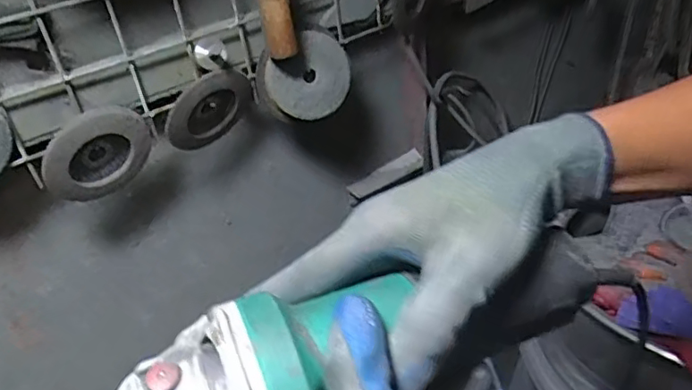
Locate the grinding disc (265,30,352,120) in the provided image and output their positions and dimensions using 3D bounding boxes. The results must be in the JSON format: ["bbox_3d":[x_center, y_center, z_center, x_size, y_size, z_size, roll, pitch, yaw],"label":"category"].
[{"bbox_3d":[-0.036,-0.120,0.593,0.087,0.082,0.013,-40,24,-1],"label":"grinding disc"}]

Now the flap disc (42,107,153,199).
[{"bbox_3d":[-0.220,-0.036,0.514,0.090,0.093,0.013,-5,45,-50],"label":"flap disc"}]

